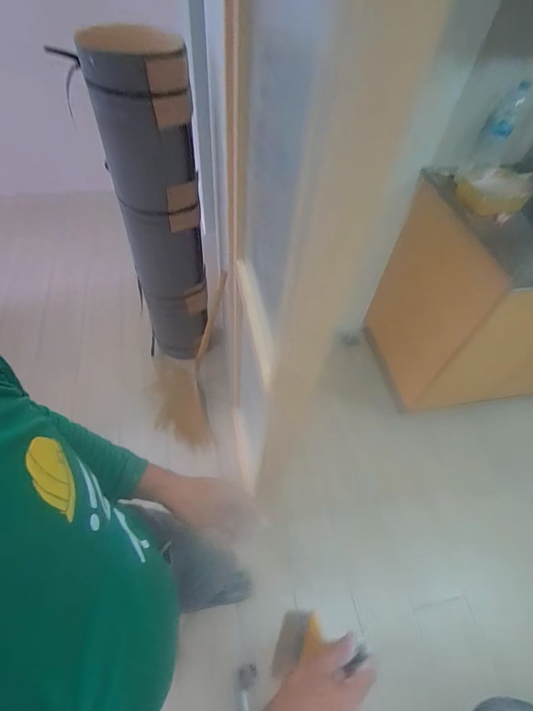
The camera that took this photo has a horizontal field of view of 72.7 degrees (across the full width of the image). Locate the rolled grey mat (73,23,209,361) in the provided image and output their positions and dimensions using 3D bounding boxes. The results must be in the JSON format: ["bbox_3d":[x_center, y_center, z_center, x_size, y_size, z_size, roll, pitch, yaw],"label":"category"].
[{"bbox_3d":[-0.350,-0.354,1.266,0.252,1.157,0.226,-17,57,-16],"label":"rolled grey mat"}]

